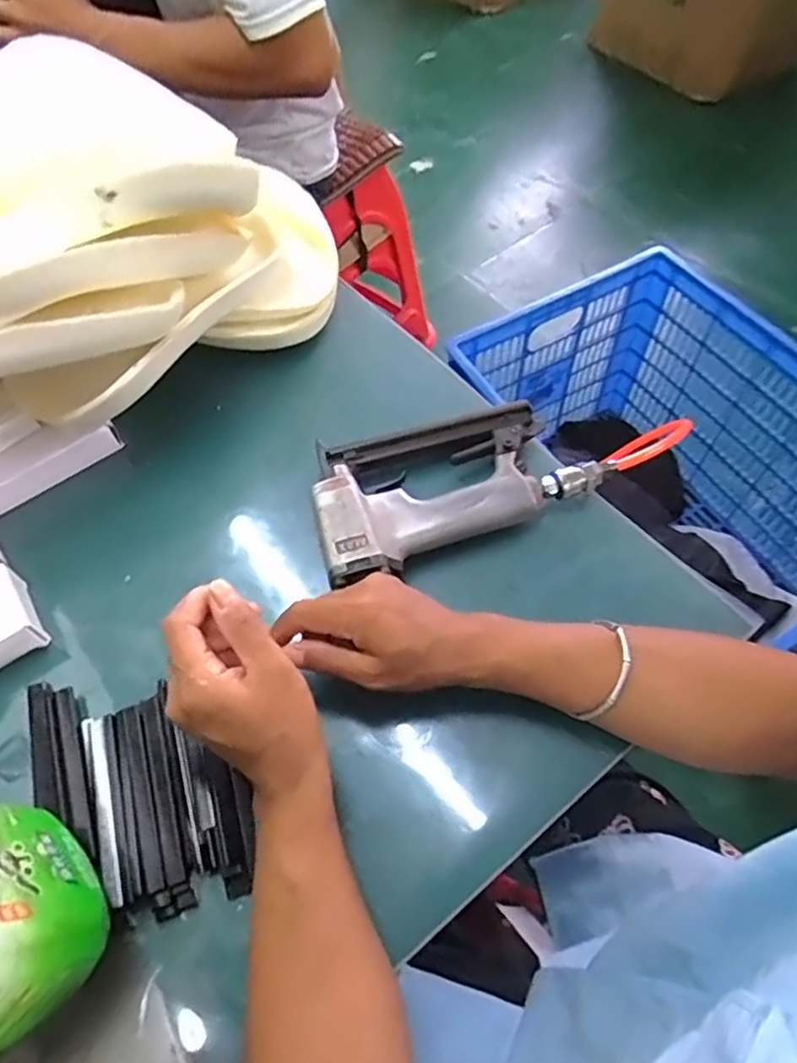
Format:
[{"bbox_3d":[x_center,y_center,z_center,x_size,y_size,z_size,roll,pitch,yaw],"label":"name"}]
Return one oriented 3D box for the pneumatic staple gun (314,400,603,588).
[{"bbox_3d":[0.036,-0.040,0.488,0.212,0.040,0.118,-21,60,-10],"label":"pneumatic staple gun"}]

